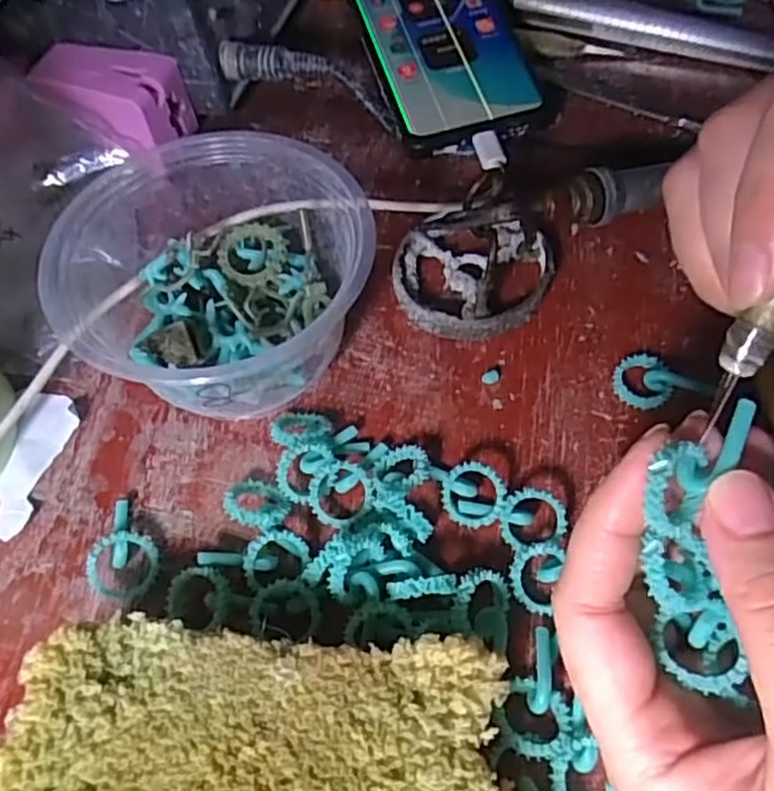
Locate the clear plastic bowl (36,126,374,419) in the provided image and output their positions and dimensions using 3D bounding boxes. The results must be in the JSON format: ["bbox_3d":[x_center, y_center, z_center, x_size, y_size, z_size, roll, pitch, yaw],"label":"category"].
[{"bbox_3d":[-0.061,-0.042,0.270,0.110,0.063,0.101,-1,59,2],"label":"clear plastic bowl"}]

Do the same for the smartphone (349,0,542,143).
[{"bbox_3d":[0.024,-0.198,0.362,0.076,0.007,0.154,-16,68,-7],"label":"smartphone"}]

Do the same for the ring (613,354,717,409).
[{"bbox_3d":[0.106,-0.007,0.269,0.032,0.014,0.024,-2,59,2],"label":"ring"}]

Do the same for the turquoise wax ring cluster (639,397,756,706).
[{"bbox_3d":[0.074,0.036,0.167,0.023,0.016,0.067,-1,102,2],"label":"turquoise wax ring cluster"}]

